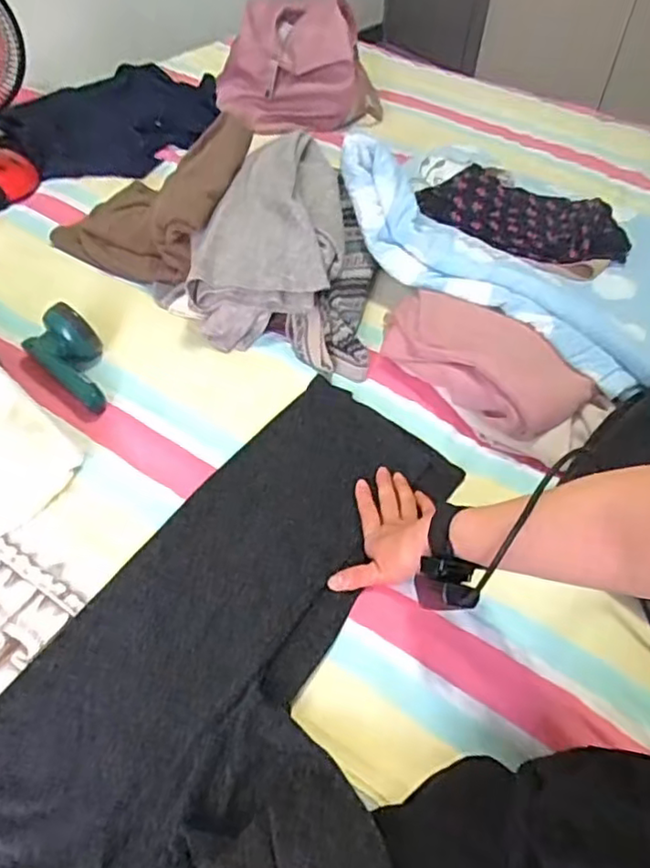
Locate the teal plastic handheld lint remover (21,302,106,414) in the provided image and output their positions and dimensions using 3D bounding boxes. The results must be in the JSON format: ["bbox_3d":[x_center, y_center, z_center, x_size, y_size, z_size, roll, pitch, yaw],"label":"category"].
[{"bbox_3d":[-0.290,-0.095,0.750,0.133,0.063,0.071,35,53,25],"label":"teal plastic handheld lint remover"}]

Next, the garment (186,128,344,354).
[{"bbox_3d":[-0.076,-0.258,0.849,0.190,0.153,0.259,1,53,-3],"label":"garment"}]

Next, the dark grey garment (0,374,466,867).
[{"bbox_3d":[-0.018,0.147,0.523,0.391,0.175,0.556,22,54,13],"label":"dark grey garment"}]

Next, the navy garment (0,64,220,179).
[{"bbox_3d":[-0.390,-0.604,1.230,0.273,0.074,0.391,22,49,15],"label":"navy garment"}]

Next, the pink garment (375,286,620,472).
[{"bbox_3d":[0.199,-0.090,0.776,0.285,0.088,0.124,37,54,27],"label":"pink garment"}]

